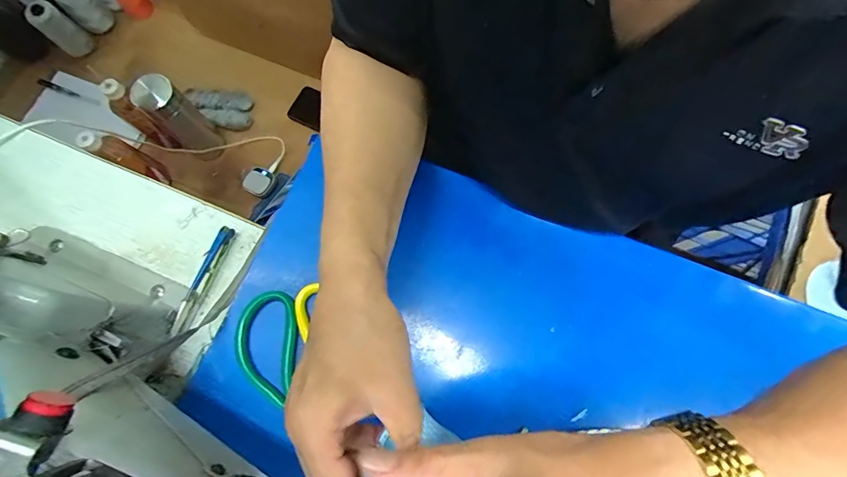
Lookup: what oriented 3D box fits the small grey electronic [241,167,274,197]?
[{"bbox_3d":[-0.336,-0.116,0.833,0.051,0.016,0.057,35,67,-22],"label":"small grey electronic"}]

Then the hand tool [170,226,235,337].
[{"bbox_3d":[-0.211,0.038,0.391,0.009,0.029,0.107,19,76,6],"label":"hand tool"}]

